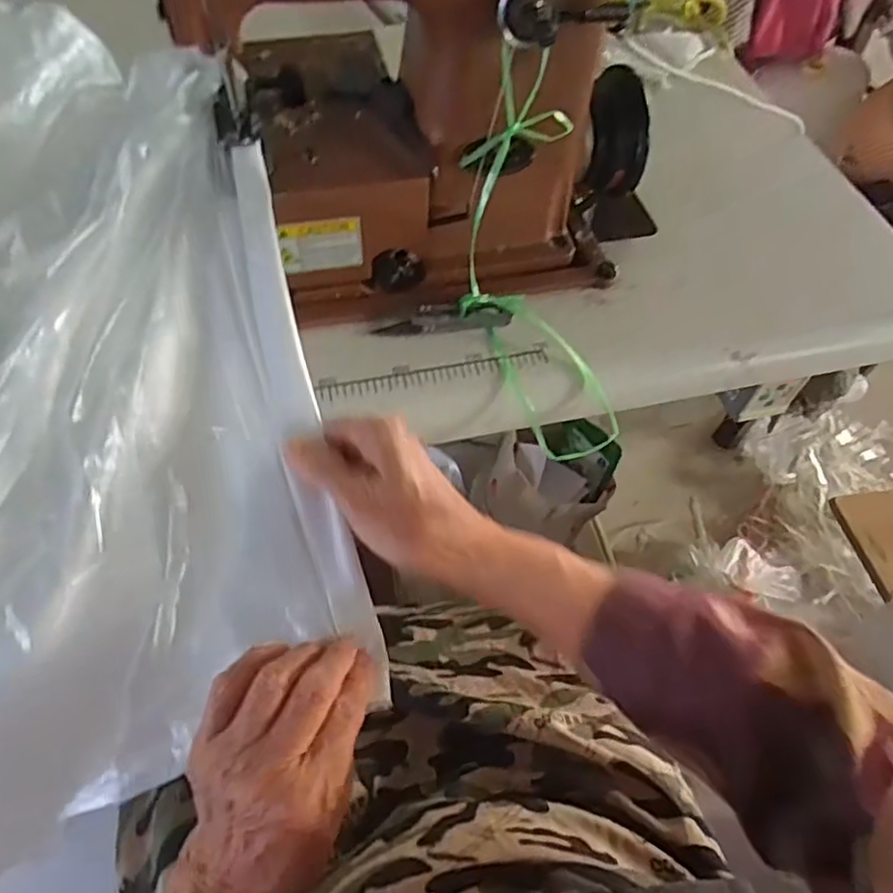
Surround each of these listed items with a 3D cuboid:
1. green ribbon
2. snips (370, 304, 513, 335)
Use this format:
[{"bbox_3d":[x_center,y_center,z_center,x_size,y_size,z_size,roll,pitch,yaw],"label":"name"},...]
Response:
[{"bbox_3d":[0.054,-0.121,0.448,0.082,0.254,0.107,-12,22,-10],"label":"green ribbon"},{"bbox_3d":[-0.002,-0.094,0.476,0.096,0.012,0.023,-6,58,-7],"label":"snips"}]

